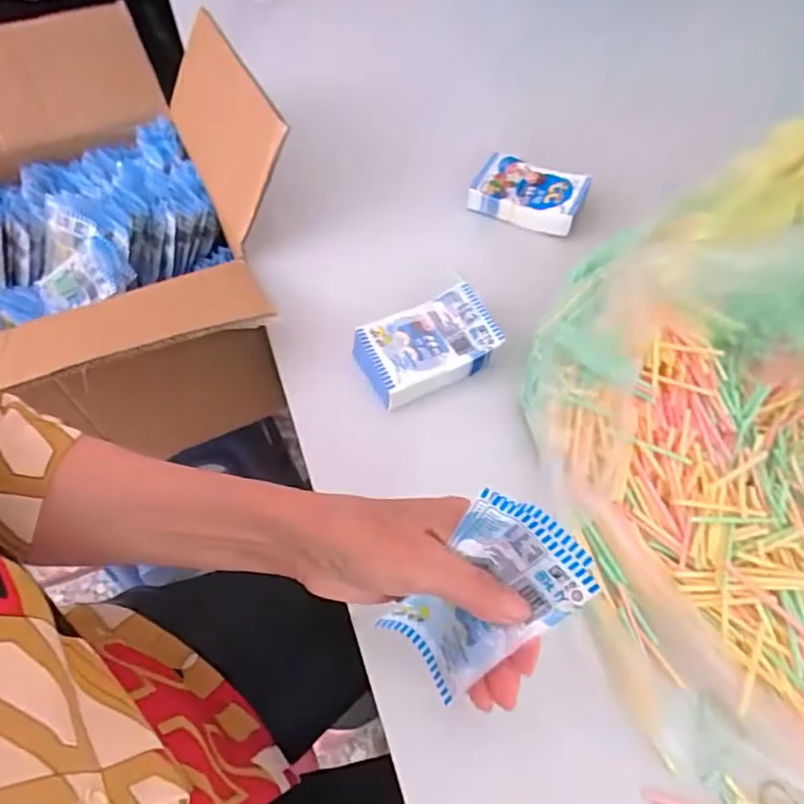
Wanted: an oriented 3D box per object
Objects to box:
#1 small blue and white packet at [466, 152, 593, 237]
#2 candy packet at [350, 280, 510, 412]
[{"bbox_3d":[0.124,-0.207,0.579,0.106,0.031,0.065,18,59,13],"label":"small blue and white packet"},{"bbox_3d":[0.019,-0.046,0.469,0.107,0.027,0.068,-23,59,-13],"label":"candy packet"}]

